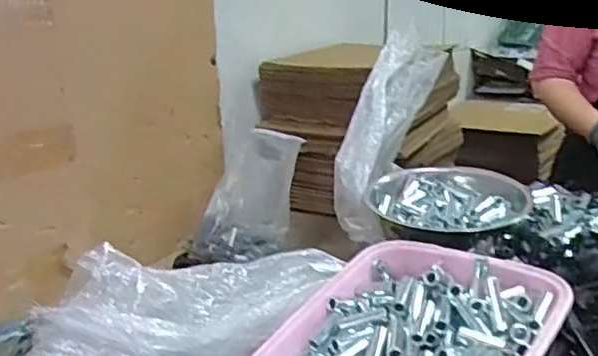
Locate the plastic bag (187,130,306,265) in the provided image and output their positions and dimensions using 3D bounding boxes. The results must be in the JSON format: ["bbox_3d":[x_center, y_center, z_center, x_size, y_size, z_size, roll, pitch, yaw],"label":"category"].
[{"bbox_3d":[-0.096,0.038,1.147,0.216,0.191,0.138,-7,17,-12],"label":"plastic bag"}]

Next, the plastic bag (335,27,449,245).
[{"bbox_3d":[0.149,-0.082,1.078,0.089,0.382,0.128,8,-21,39],"label":"plastic bag"}]

